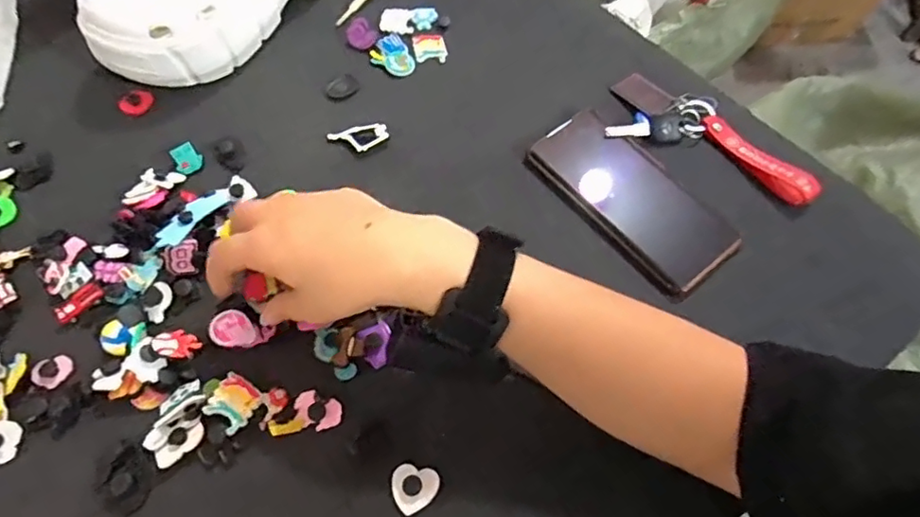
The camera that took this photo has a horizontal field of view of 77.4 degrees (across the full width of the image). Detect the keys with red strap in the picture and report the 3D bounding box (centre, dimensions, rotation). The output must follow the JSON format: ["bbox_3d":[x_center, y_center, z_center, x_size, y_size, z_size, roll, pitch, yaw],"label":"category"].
[{"bbox_3d":[0.199,-0.099,0.456,0.166,0.014,0.069,27,65,12],"label":"keys with red strap"}]

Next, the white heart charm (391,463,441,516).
[{"bbox_3d":[-0.027,0.135,0.345,0.028,0.004,0.027,0,62,-1],"label":"white heart charm"}]

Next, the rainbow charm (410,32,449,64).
[{"bbox_3d":[-0.027,-0.188,0.515,0.028,0.004,0.037,-14,64,-8],"label":"rainbow charm"}]

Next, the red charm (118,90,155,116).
[{"bbox_3d":[-0.273,-0.132,0.484,0.027,0.004,0.024,4,62,1],"label":"red charm"}]

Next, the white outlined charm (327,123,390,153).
[{"bbox_3d":[-0.082,-0.097,0.463,0.048,0.007,0.024,-5,63,-4],"label":"white outlined charm"}]

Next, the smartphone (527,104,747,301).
[{"bbox_3d":[0.129,-0.047,0.439,0.077,0.020,0.160,-35,68,-17],"label":"smartphone"}]

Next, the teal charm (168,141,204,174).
[{"bbox_3d":[-0.216,-0.080,0.454,0.021,0.004,0.026,-29,87,-21],"label":"teal charm"}]

